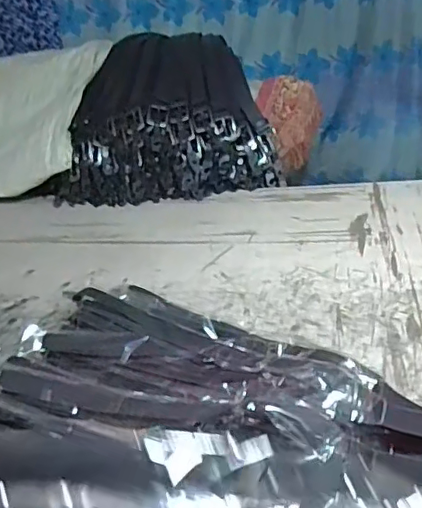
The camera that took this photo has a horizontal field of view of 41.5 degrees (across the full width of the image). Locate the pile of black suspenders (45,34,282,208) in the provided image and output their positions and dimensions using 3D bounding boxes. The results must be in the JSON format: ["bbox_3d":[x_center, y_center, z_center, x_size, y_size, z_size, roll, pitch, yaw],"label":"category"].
[{"bbox_3d":[-0.107,-0.329,1.327,0.503,0.280,0.386,-6,28,2],"label":"pile of black suspenders"}]

